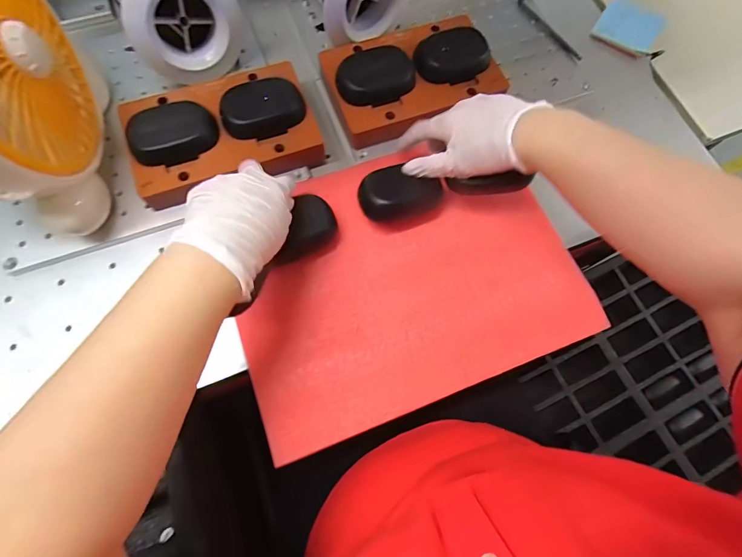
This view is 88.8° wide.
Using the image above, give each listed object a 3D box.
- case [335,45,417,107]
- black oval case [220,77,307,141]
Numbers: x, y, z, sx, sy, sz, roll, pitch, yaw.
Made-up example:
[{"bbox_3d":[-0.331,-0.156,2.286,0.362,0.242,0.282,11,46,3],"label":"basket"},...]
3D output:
[{"bbox_3d":[0.006,-0.224,0.420,0.087,0.020,0.056,-15,73,-7],"label":"case"},{"bbox_3d":[-0.112,-0.177,0.397,0.083,0.022,0.054,-16,73,-7],"label":"black oval case"}]

